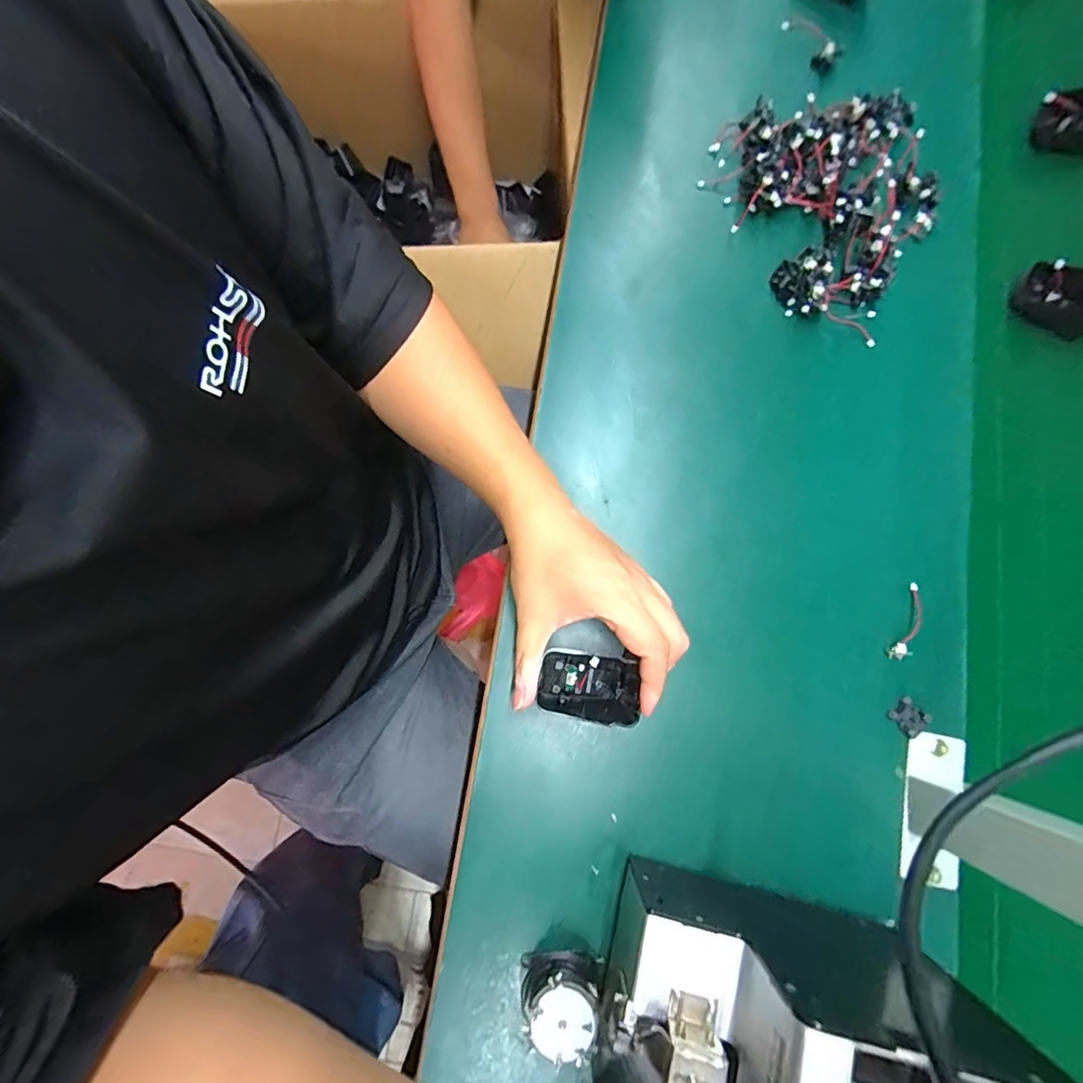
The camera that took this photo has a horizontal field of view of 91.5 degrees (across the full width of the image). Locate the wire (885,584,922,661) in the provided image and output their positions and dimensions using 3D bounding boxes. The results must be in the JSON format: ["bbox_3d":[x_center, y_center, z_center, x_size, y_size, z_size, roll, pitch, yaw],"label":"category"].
[{"bbox_3d":[0.276,0.061,0.395,0.015,0.013,0.058,25,81,5],"label":"wire"}]

